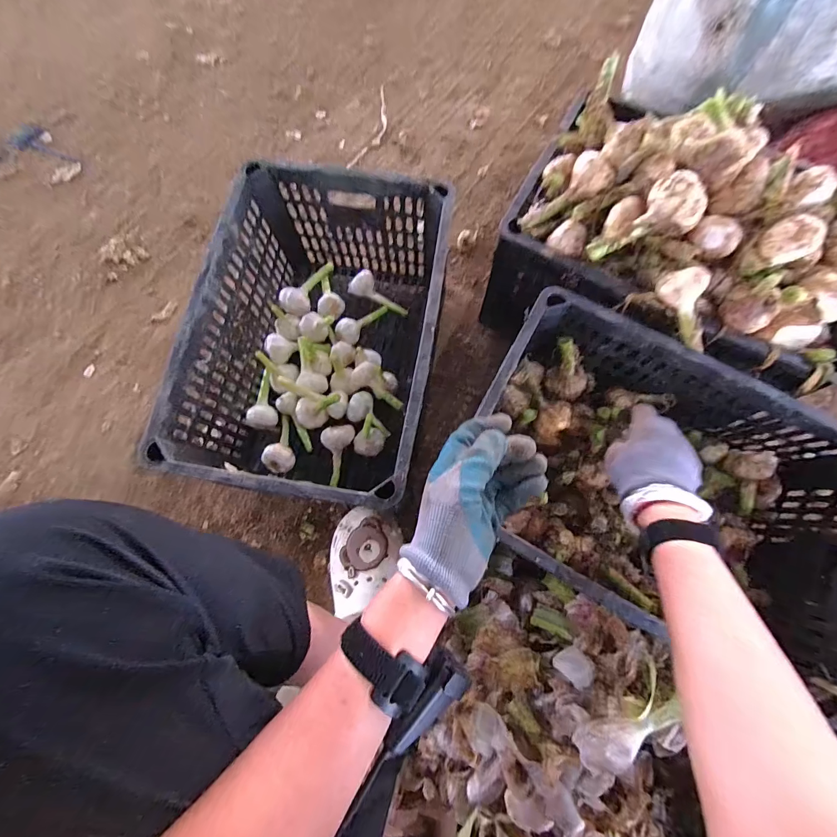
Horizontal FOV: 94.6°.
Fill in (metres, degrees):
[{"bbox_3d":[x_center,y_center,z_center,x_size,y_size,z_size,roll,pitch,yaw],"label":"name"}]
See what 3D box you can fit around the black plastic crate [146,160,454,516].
[{"bbox_3d":[-0.125,-0.101,0.582,0.292,0.245,0.428,9,76,4],"label":"black plastic crate"}]

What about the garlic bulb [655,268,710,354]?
[{"bbox_3d":[0.307,-0.124,0.443,0.036,0.035,0.097,-30,111,-6],"label":"garlic bulb"}]

